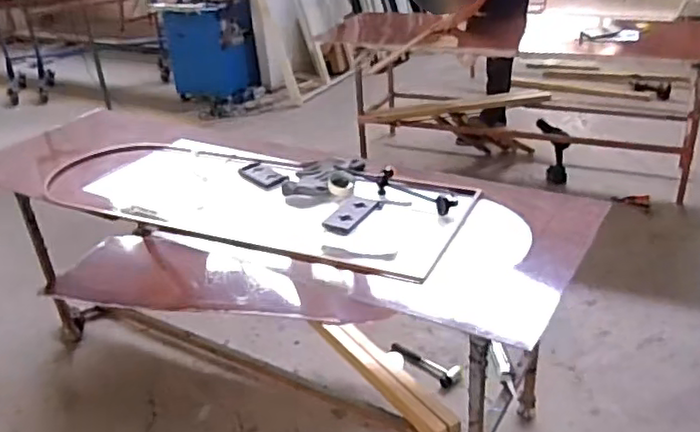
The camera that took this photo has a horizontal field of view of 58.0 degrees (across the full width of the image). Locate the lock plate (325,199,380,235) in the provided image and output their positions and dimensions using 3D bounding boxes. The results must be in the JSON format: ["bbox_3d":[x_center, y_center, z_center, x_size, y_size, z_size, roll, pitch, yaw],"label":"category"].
[{"bbox_3d":[0.004,-0.010,1.757,0.090,0.018,0.204,14,34,30],"label":"lock plate"}]

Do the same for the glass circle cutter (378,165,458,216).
[{"bbox_3d":[0.177,-0.077,1.799,0.265,0.072,0.055,22,38,39],"label":"glass circle cutter"}]

